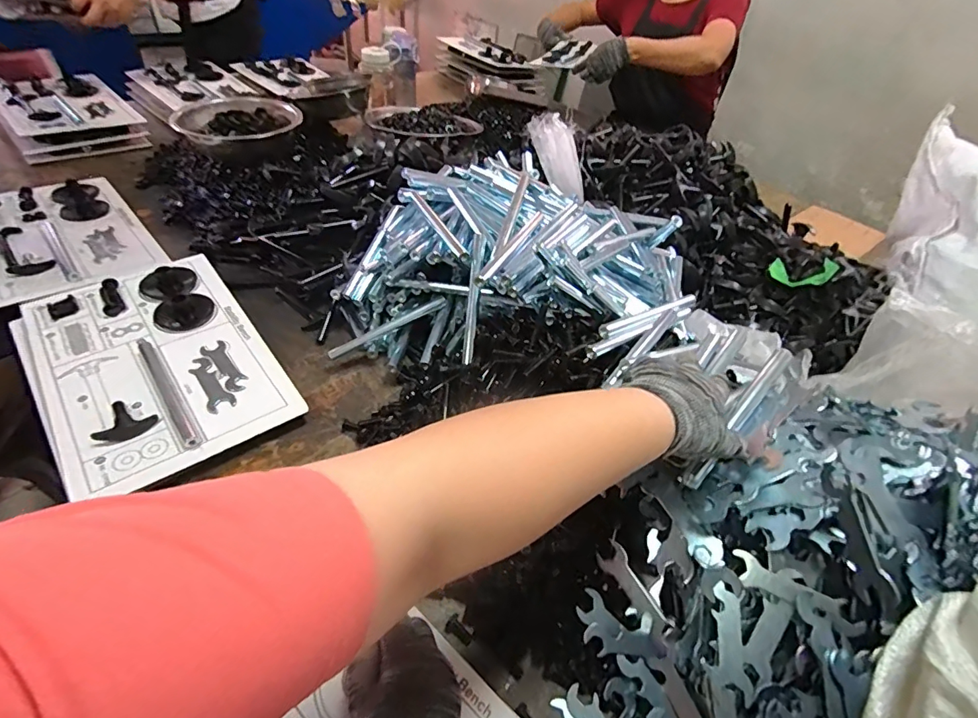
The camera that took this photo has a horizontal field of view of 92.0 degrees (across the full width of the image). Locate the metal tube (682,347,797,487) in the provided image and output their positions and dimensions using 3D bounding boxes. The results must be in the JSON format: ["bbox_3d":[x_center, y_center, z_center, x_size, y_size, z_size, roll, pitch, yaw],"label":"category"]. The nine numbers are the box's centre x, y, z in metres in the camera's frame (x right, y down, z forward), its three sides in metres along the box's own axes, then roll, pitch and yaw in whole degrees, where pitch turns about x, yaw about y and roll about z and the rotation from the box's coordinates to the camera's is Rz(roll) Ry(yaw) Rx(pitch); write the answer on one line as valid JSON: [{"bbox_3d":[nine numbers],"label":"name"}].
[{"bbox_3d":[0.224,0.048,0.420,0.016,0.012,0.177,36,64,26],"label":"metal tube"}]

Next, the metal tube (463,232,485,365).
[{"bbox_3d":[-0.019,-0.077,0.582,0.013,0.013,0.168,6,77,-2],"label":"metal tube"}]

